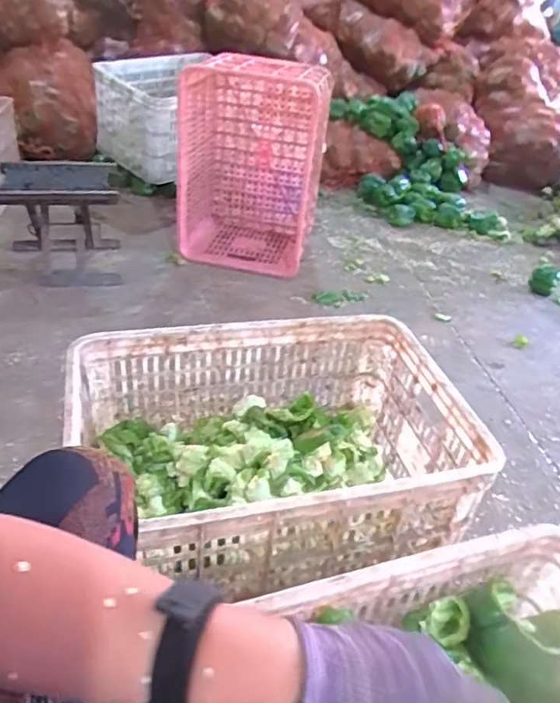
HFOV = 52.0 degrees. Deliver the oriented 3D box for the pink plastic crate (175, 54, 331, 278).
[{"bbox_3d":[-0.084,-0.533,1.656,0.390,0.524,0.310,10,37,4],"label":"pink plastic crate"}]

